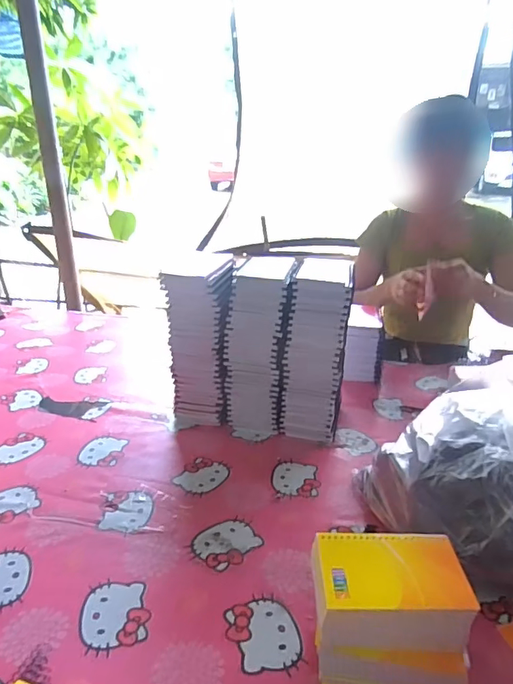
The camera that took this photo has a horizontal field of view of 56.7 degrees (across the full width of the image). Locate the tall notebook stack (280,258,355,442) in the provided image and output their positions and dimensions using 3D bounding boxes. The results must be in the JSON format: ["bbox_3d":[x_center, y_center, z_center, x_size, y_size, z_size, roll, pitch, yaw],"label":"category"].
[{"bbox_3d":[0.109,0.016,0.824,0.101,0.291,0.121,8,24,15],"label":"tall notebook stack"}]

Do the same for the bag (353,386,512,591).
[{"bbox_3d":[0.303,0.164,0.593,0.264,0.198,0.242,-5,23,-13],"label":"bag"}]

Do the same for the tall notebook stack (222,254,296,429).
[{"bbox_3d":[0.004,0.005,0.838,0.101,0.293,0.121,3,23,5],"label":"tall notebook stack"}]

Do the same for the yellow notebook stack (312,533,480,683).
[{"bbox_3d":[0.122,0.265,0.452,0.135,0.119,0.098,1,23,1],"label":"yellow notebook stack"}]

